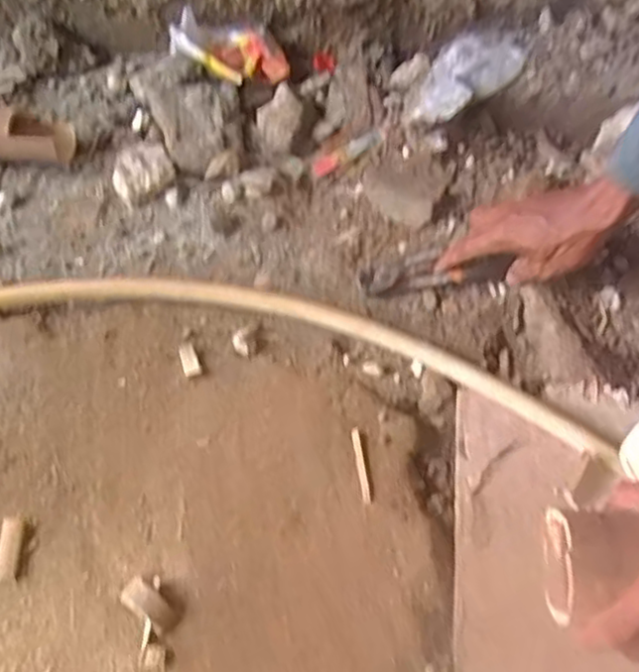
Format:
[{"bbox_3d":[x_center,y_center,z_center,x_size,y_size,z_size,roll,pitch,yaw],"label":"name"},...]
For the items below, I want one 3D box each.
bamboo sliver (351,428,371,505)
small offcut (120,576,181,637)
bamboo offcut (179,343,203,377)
[{"bbox_3d":[0.036,0.110,0.615,0.008,0.004,0.069,-8,60,-3],"label":"bamboo sliver"},{"bbox_3d":[-0.131,0.208,0.552,0.048,0.011,0.022,29,64,19],"label":"small offcut"},{"bbox_3d":[-0.126,0.021,0.687,0.016,0.007,0.037,-21,61,-10],"label":"bamboo offcut"}]

